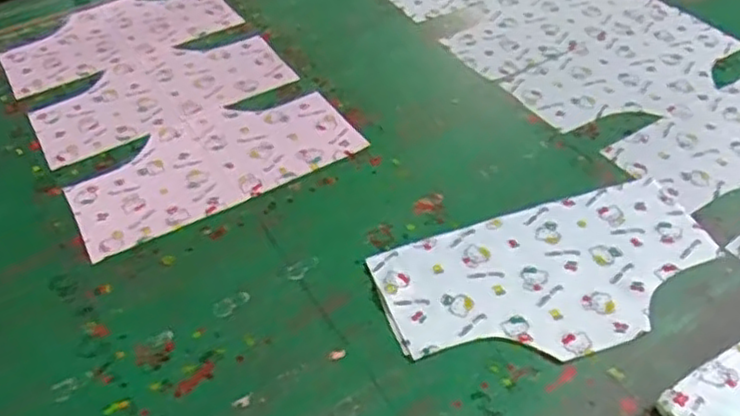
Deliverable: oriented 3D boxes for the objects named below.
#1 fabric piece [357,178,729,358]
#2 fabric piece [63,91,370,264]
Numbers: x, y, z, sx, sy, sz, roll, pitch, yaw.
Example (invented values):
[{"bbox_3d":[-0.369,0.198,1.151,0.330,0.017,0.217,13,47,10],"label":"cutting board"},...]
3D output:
[{"bbox_3d":[0.176,0.061,0.651,0.322,0.005,0.167,-15,44,-12],"label":"fabric piece"},{"bbox_3d":[-0.176,-0.055,0.782,0.314,0.007,0.162,-24,47,-21],"label":"fabric piece"}]

